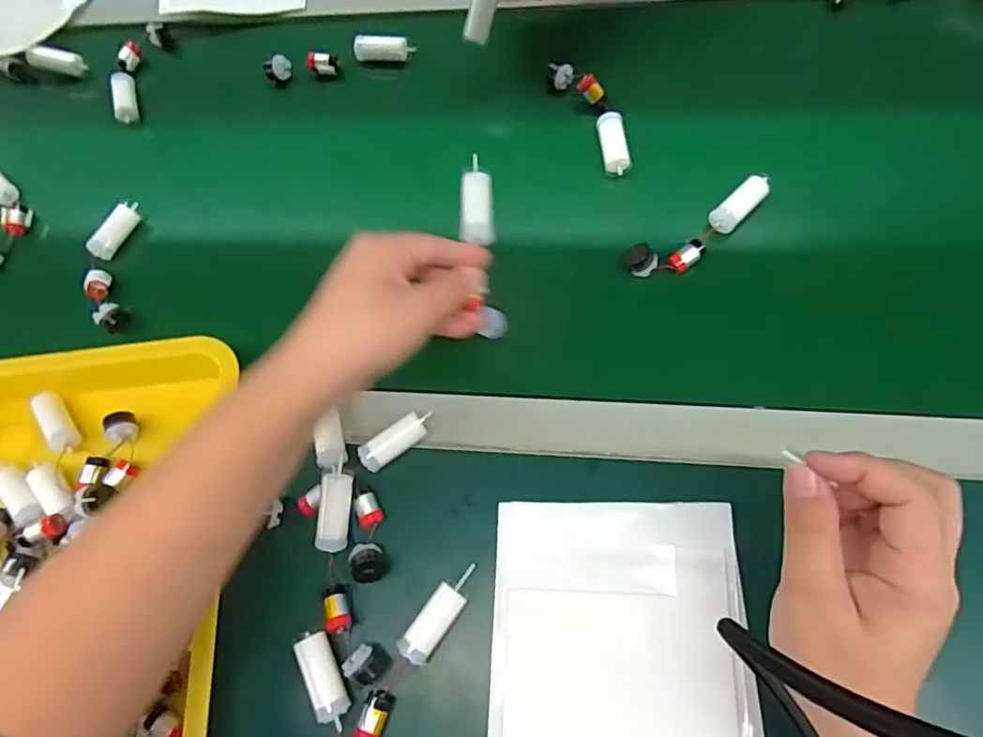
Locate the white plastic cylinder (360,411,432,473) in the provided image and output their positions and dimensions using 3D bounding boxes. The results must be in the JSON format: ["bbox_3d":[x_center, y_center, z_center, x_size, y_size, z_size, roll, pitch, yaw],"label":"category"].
[{"bbox_3d":[-0.067,0.051,0.417,0.054,0.016,0.019,-35,74,-15],"label":"white plastic cylinder"}]

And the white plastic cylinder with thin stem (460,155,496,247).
[{"bbox_3d":[-0.009,-0.118,0.410,0.023,0.016,0.066,3,68,-1],"label":"white plastic cylinder with thin stem"}]

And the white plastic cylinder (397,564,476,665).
[{"bbox_3d":[-0.031,0.151,0.368,0.021,0.014,0.064,35,71,11],"label":"white plastic cylinder"}]

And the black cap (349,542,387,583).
[{"bbox_3d":[-0.081,0.126,0.386,0.021,0.011,0.024,-18,70,-9],"label":"black cap"}]

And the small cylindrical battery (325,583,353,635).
[{"bbox_3d":[-0.098,0.153,0.378,0.015,0.013,0.029,-10,69,-7],"label":"small cylindrical battery"}]

